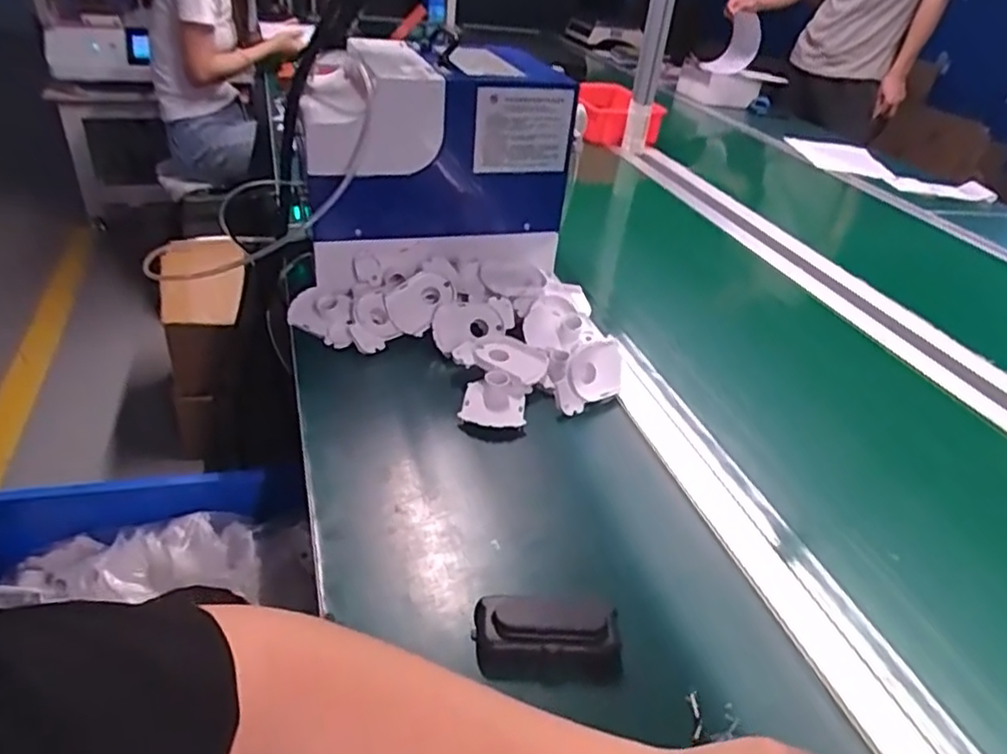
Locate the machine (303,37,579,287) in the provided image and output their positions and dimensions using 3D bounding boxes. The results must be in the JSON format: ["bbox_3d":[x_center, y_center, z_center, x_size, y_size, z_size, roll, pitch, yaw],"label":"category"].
[{"bbox_3d":[-0.091,-0.280,0.860,0.317,0.241,0.198,-11,38,-24],"label":"machine"}]

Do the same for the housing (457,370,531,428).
[{"bbox_3d":[-0.009,0.025,0.723,0.069,0.034,0.063,7,35,3],"label":"housing"}]

